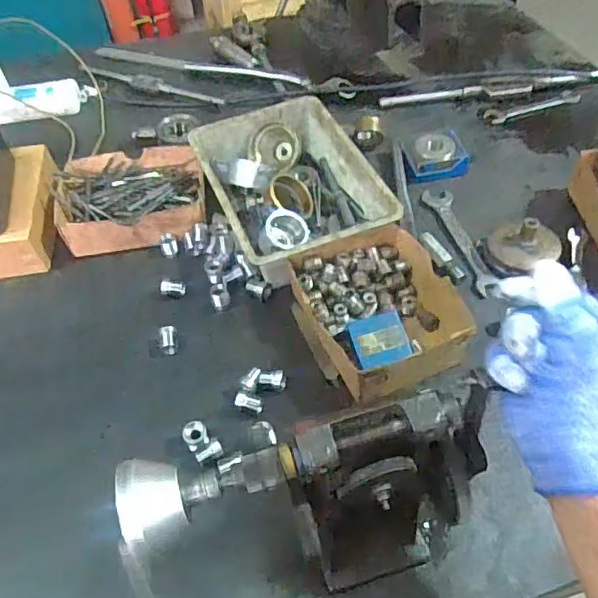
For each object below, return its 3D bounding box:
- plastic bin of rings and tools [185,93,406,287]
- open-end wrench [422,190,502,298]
[{"bbox_3d":[-0.014,-0.134,0.656,0.173,0.065,0.248,-19,52,-12],"label":"plastic bin of rings and tools"},{"bbox_3d":[0.186,-0.070,0.644,0.037,0.007,0.165,-10,51,-5],"label":"open-end wrench"}]

